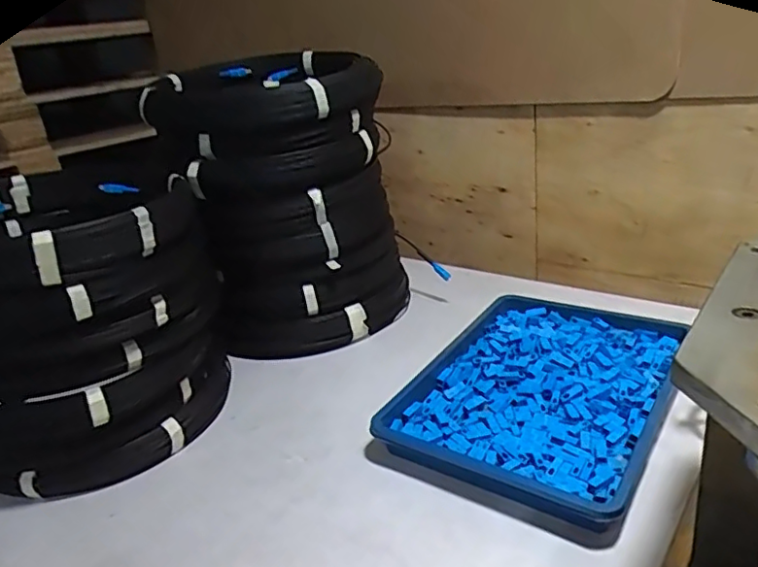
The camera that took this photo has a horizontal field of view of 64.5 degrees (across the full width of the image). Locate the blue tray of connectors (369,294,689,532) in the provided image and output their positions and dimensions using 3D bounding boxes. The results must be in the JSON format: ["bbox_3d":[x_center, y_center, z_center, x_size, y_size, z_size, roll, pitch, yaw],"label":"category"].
[{"bbox_3d":[0.174,0.107,0.637,0.243,0.033,0.315,11,29,35],"label":"blue tray of connectors"}]

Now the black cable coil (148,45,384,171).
[{"bbox_3d":[-0.156,-0.235,0.788,0.288,0.099,0.290,-14,24,-17],"label":"black cable coil"}]

